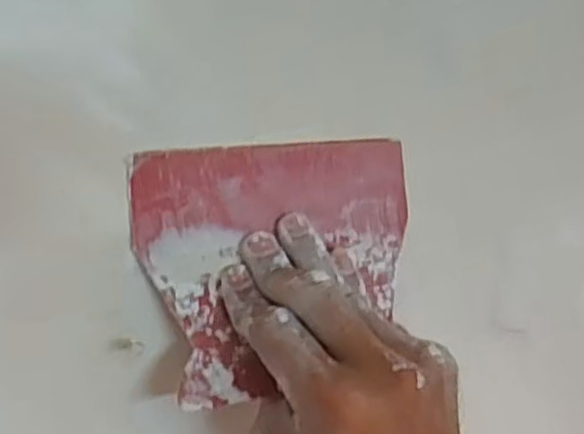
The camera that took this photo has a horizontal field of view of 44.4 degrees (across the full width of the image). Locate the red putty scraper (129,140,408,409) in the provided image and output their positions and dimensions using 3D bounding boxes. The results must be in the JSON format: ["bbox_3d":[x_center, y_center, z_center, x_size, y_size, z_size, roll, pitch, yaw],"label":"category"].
[{"bbox_3d":[-0.001,0.019,0.306,0.122,0.102,0.012,-8,-9,-18],"label":"red putty scraper"}]

